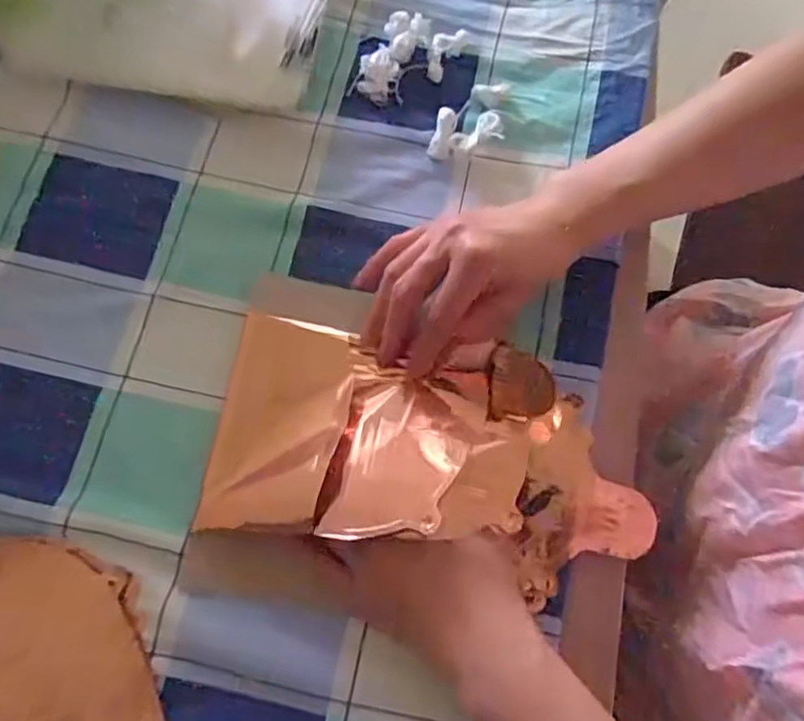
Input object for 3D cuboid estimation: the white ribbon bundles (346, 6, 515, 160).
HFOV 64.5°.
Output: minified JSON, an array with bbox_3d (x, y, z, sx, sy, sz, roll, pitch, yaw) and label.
[{"bbox_3d":[0.027,-0.193,0.441,0.108,0.017,0.087,36,75,9],"label":"white ribbon bundles"}]

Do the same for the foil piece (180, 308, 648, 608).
[{"bbox_3d":[0.017,0.052,0.365,0.248,0.022,0.124,12,72,3],"label":"foil piece"}]

